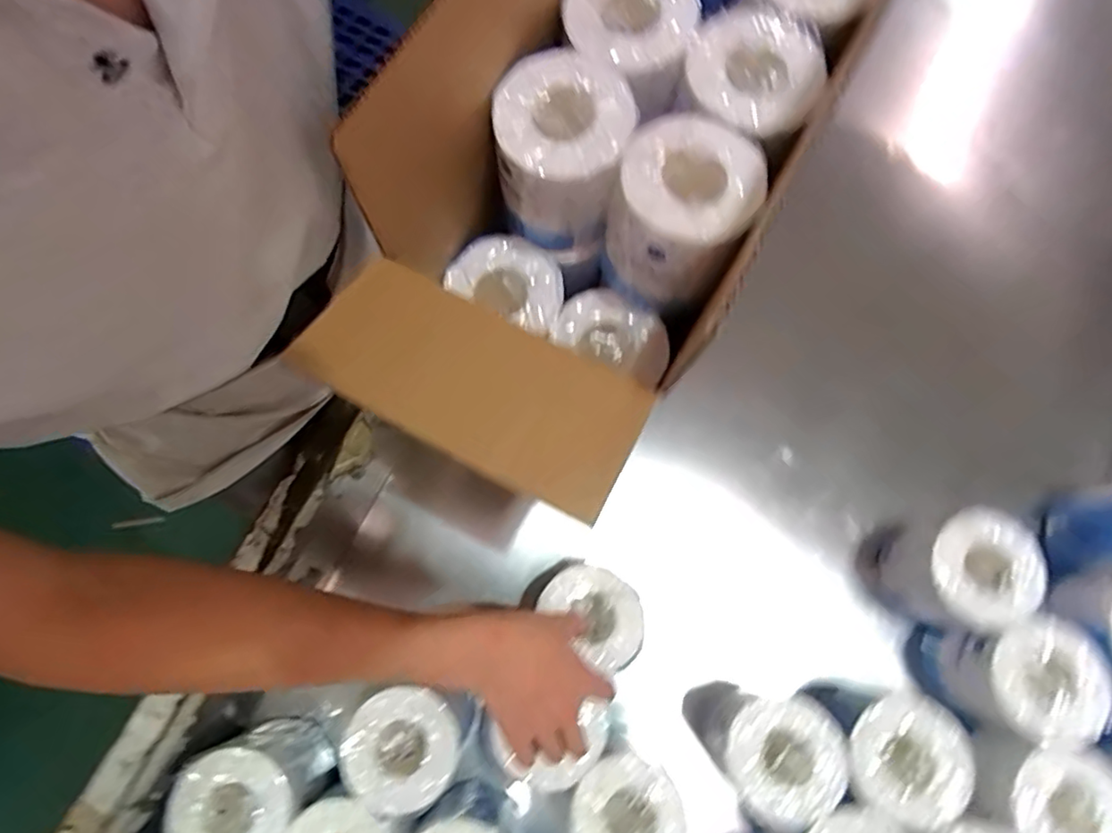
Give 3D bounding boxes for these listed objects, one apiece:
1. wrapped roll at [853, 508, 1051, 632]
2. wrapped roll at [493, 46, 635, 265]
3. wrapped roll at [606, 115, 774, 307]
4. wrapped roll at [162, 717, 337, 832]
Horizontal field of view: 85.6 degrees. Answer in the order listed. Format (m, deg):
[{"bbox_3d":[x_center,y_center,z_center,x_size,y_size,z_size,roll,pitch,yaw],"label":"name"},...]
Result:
[{"bbox_3d":[0.390,0.152,0.605,0.109,0.122,0.113,0,75,1],"label":"wrapped roll"},{"bbox_3d":[0.006,-0.189,0.459,0.091,0.126,0.089,0,75,1],"label":"wrapped roll"},{"bbox_3d":[0.089,-0.142,0.438,0.091,0.099,0.096,30,77,9],"label":"wrapped roll"},{"bbox_3d":[-0.266,0.337,0.541,0.101,0.110,0.093,0,75,1],"label":"wrapped roll"}]

